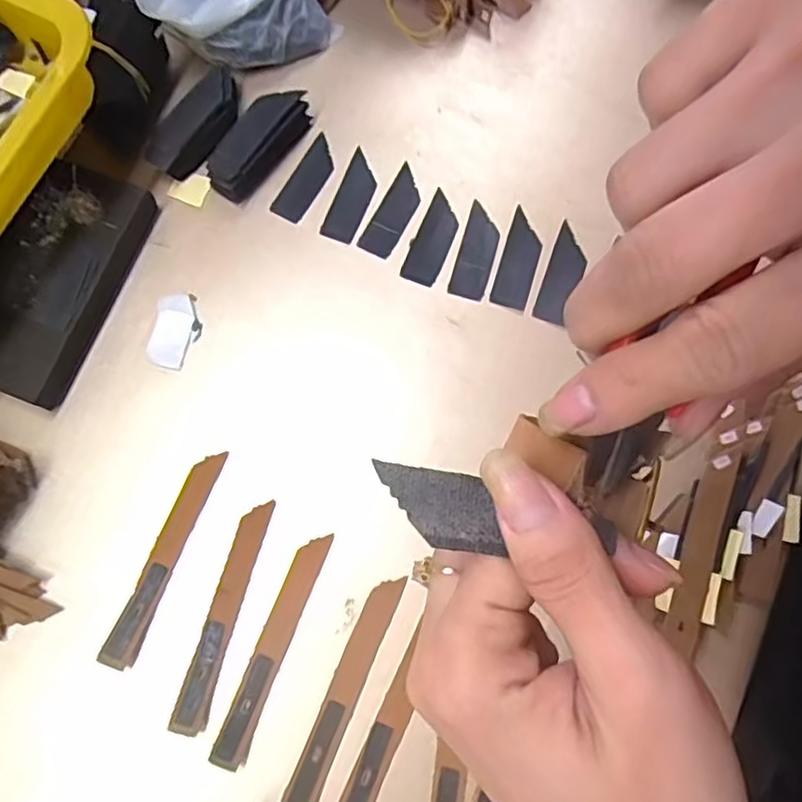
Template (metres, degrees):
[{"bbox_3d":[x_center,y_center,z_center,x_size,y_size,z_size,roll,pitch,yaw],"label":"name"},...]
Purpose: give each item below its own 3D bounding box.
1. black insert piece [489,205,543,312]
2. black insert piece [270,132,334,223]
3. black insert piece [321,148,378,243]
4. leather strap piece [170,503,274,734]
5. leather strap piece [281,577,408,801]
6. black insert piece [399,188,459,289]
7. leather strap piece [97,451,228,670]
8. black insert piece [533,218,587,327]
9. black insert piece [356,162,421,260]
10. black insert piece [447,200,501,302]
[{"bbox_3d":[0.076,-0.091,0.418,0.023,0.006,0.065,16,76,7],"label":"black insert piece"},{"bbox_3d":[-0.063,-0.151,0.442,0.023,0.004,0.064,28,77,9],"label":"black insert piece"},{"bbox_3d":[-0.033,-0.137,0.440,0.024,0.004,0.067,18,76,7],"label":"black insert piece"},{"bbox_3d":[-0.098,0.117,0.361,0.017,0.008,0.124,15,76,6],"label":"leather strap piece"},{"bbox_3d":[-0.030,0.156,0.352,0.017,0.010,0.125,22,76,8],"label":"leather strap piece"},{"bbox_3d":[0.021,-0.105,0.425,0.024,0.004,0.064,23,77,8],"label":"black insert piece"},{"bbox_3d":[-0.136,0.088,0.374,0.018,0.006,0.126,19,76,7],"label":"leather strap piece"},{"bbox_3d":[0.104,-0.081,0.415,0.021,0.004,0.066,20,76,7],"label":"black insert piece"},{"bbox_3d":[-0.004,-0.126,0.432,0.023,0.004,0.066,26,77,9],"label":"black insert piece"},{"bbox_3d":[0.049,-0.097,0.421,0.023,0.004,0.065,15,76,6],"label":"black insert piece"}]

